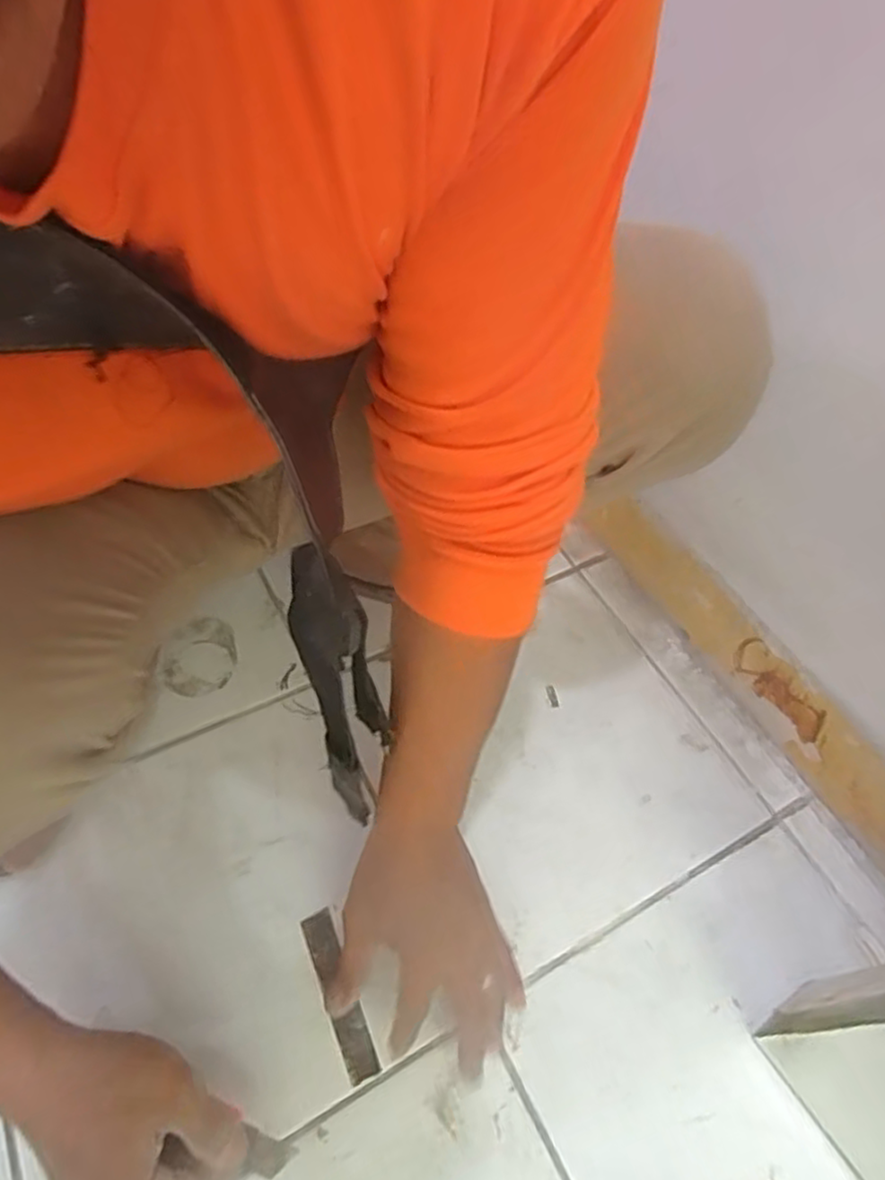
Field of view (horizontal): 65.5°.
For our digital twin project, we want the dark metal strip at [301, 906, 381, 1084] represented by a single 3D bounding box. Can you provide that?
[{"bbox_3d":[-0.074,0.285,0.488,0.021,0.006,0.110,-18,56,-17],"label":"dark metal strip"}]

